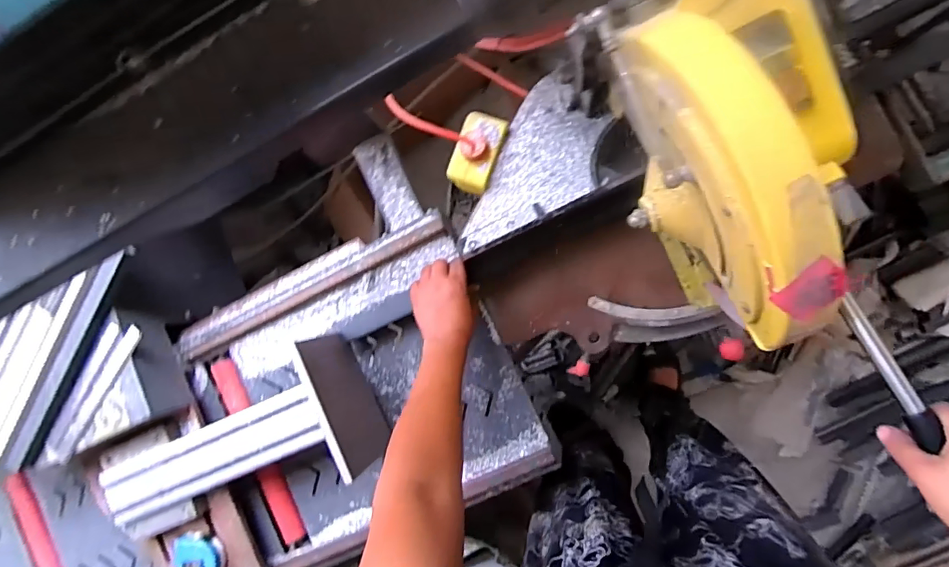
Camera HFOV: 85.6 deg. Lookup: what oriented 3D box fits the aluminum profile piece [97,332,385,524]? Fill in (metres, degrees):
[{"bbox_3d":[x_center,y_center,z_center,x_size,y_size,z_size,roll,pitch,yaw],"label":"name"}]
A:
[{"bbox_3d":[-0.355,0.230,0.723,0.419,0.144,0.176,-23,87,9],"label":"aluminum profile piece"}]

